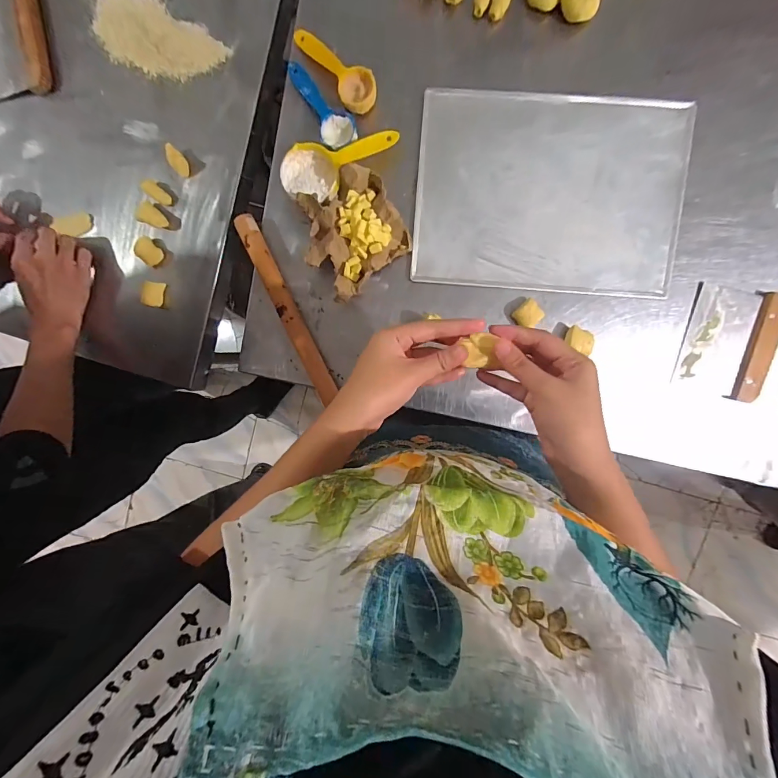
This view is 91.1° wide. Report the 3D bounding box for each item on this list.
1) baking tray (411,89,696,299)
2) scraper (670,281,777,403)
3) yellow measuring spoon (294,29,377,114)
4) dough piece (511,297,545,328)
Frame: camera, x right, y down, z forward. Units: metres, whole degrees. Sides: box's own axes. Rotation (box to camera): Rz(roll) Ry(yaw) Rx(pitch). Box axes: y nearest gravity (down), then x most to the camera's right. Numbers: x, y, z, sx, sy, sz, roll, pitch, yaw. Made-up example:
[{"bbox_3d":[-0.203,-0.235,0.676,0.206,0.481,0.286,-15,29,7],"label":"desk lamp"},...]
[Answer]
[{"bbox_3d":[0.217,-0.262,0.522,0.352,0.020,0.243,5,99,4],"label":"baking tray"},{"bbox_3d":[0.473,-0.065,0.530,0.113,0.015,0.148,9,96,3],"label":"scraper"},{"bbox_3d":[-0.068,-0.434,0.513,0.048,0.034,0.140,-37,93,6],"label":"yellow measuring spoon"},{"bbox_3d":[0.195,-0.104,0.533,0.034,0.013,0.037,43,97,-1],"label":"dough piece"}]

